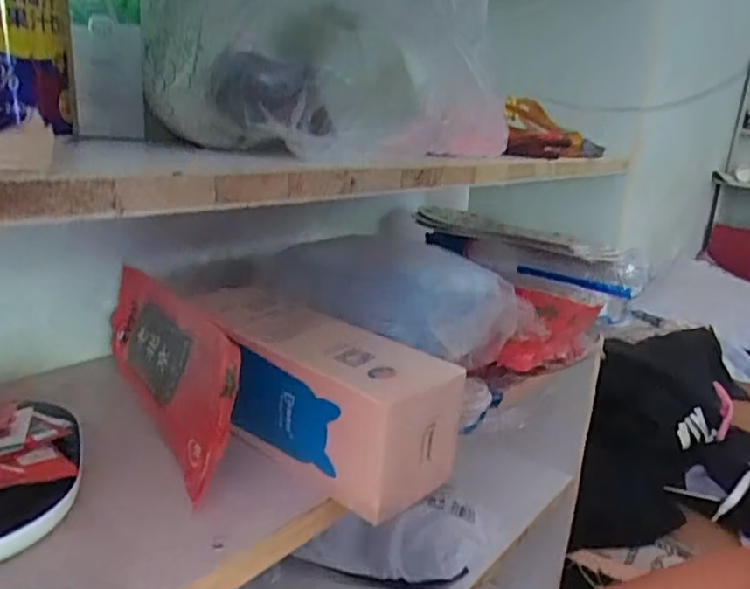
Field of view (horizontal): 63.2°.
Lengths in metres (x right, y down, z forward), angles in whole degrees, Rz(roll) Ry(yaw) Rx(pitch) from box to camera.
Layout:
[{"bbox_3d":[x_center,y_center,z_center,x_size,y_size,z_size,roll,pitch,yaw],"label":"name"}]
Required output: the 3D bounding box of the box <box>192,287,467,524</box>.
[{"bbox_3d":[-0.044,0.064,0.424,0.216,0.084,0.086,17,21,40],"label":"box"}]

